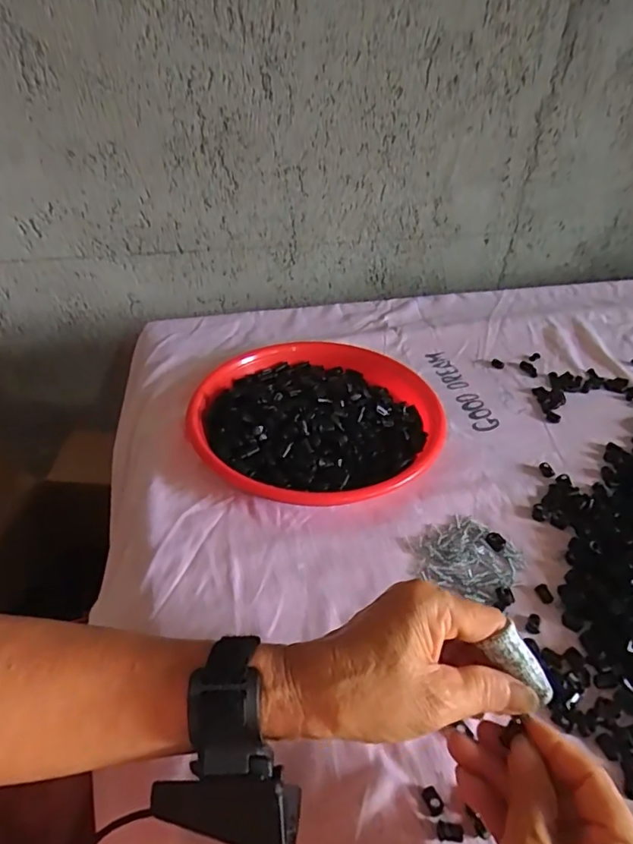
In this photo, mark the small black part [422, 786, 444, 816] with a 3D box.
[{"bbox_3d":[0.067,0.218,0.307,0.009,0.004,0.014,-17,43,-22],"label":"small black part"}]

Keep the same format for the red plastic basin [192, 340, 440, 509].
[{"bbox_3d":[-0.001,-0.011,0.558,0.246,0.037,0.244,-2,40,-4],"label":"red plastic basin"}]

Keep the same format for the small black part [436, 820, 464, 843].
[{"bbox_3d":[0.074,0.227,0.296,0.014,0.004,0.009,5,39,4],"label":"small black part"}]

